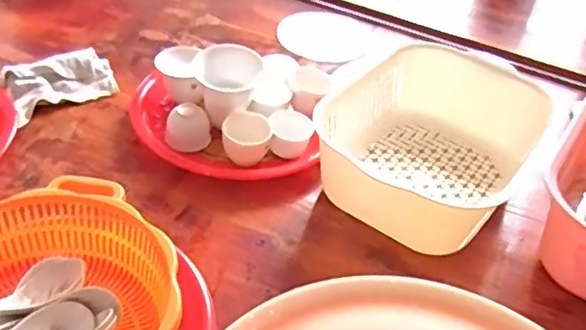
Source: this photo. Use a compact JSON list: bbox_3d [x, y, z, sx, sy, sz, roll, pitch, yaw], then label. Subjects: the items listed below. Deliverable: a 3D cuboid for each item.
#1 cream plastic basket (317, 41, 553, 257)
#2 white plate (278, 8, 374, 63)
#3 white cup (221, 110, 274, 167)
[{"bbox_3d":[0.167,-0.034,0.733,0.198,0.092,0.282,27,45,22],"label":"cream plastic basket"},{"bbox_3d":[0.054,-0.211,0.979,0.141,0.016,0.149,4,41,-4],"label":"white plate"},{"bbox_3d":[-0.054,-0.028,0.718,0.057,0.048,0.060,4,41,-4],"label":"white cup"}]

